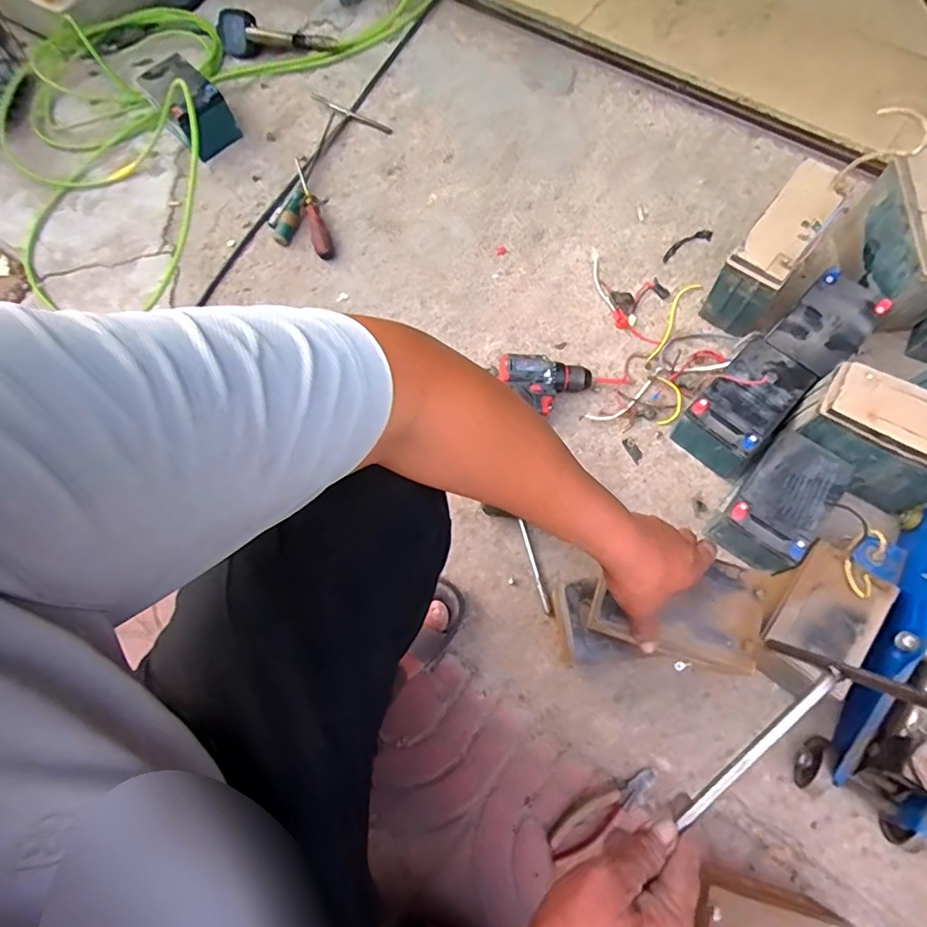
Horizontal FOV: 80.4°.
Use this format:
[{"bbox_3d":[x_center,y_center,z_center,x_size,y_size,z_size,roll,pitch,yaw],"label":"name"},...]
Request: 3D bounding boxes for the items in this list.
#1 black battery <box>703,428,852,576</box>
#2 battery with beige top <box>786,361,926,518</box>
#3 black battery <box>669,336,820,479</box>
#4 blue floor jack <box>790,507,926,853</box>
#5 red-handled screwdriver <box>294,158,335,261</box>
[{"bbox_3d":[0.401,0.048,0.699,0.099,0.079,0.150,35,73,15],"label":"black battery"},{"bbox_3d":[0.509,-0.026,0.680,0.182,0.150,0.081,31,72,14],"label":"battery with beige top"},{"bbox_3d":[0.381,-0.072,0.757,0.103,0.102,0.166,41,81,17],"label":"black battery"},{"bbox_3d":[0.529,0.186,0.625,0.115,0.167,0.438,26,70,12],"label":"blue floor jack"},{"bbox_3d":[-0.275,-0.460,0.969,0.032,0.030,0.225,-21,68,-7],"label":"red-handled screwdriver"}]

